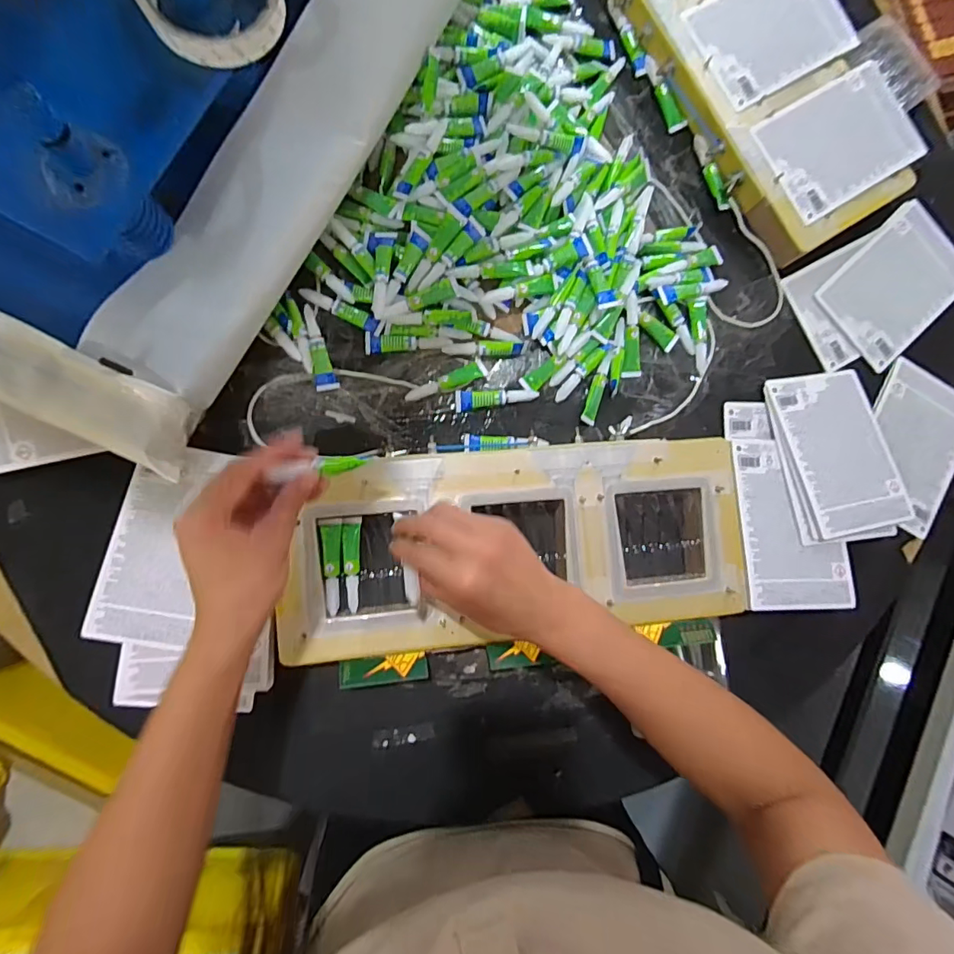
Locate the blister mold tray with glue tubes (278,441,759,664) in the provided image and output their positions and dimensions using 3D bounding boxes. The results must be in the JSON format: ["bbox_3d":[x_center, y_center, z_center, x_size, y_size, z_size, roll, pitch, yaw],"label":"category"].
[{"bbox_3d":[0.041,0.059,0.461,0.421,0.030,0.171,-7,87,-8],"label":"blister mold tray with glue tubes"}]

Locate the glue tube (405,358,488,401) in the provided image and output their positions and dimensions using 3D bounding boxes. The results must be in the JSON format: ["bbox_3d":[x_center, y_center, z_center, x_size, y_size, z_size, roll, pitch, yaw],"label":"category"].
[{"bbox_3d":[-0.028,-0.089,0.480,0.082,0.015,0.018,-29,90,-9],"label":"glue tube"}]

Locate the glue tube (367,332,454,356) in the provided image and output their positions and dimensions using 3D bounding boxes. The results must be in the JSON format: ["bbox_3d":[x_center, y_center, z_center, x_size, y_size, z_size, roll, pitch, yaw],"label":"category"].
[{"bbox_3d":[-0.066,-0.128,0.479,0.081,0.013,0.018,-1,86,-8],"label":"glue tube"}]

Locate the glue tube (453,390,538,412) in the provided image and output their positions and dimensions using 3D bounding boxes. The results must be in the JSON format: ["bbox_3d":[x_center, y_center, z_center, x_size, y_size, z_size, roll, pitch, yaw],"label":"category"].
[{"bbox_3d":[0.020,-0.076,0.489,0.082,0.010,0.018,-4,86,-8],"label":"glue tube"}]

